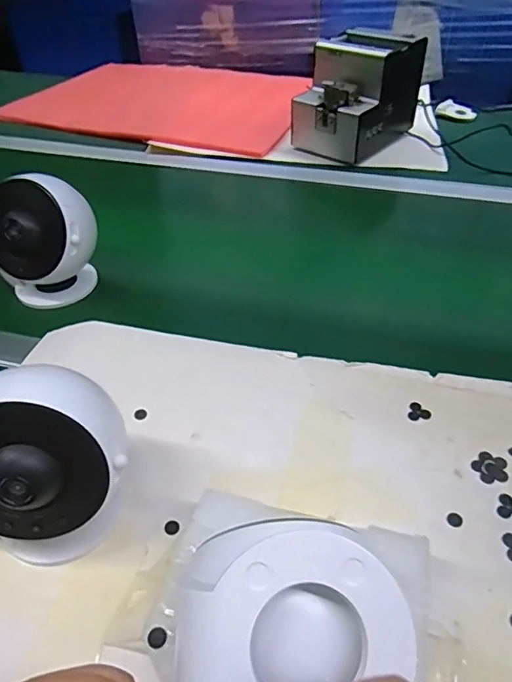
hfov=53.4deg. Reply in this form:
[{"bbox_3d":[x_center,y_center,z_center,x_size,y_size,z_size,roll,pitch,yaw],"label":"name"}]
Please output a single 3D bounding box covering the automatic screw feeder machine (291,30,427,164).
[{"bbox_3d":[0.160,-0.389,0.814,0.144,0.151,0.178,21,45,26],"label":"automatic screw feeder machine"}]

